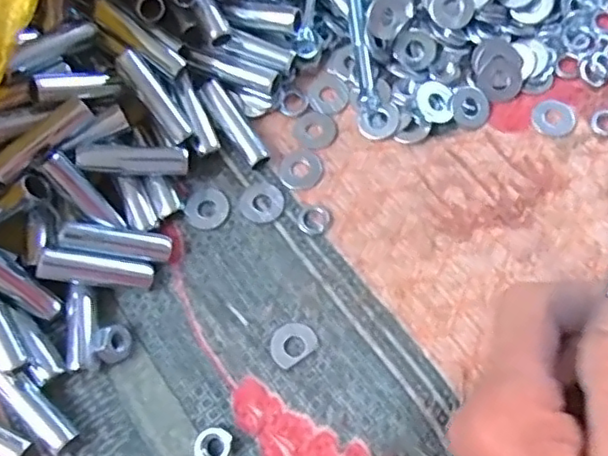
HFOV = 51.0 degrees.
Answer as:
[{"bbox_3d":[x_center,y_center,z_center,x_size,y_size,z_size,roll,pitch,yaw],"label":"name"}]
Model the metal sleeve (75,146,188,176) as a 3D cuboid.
[{"bbox_3d":[-0.069,-0.027,0.257,0.044,0.006,0.010,1,74,-17],"label":"metal sleeve"}]

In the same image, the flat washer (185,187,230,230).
[{"bbox_3d":[-0.041,-0.009,0.271,0.018,0.004,0.019,-1,71,2],"label":"flat washer"}]

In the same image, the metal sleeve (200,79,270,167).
[{"bbox_3d":[-0.030,-0.044,0.277,0.010,0.012,0.043,-32,73,-9],"label":"metal sleeve"}]

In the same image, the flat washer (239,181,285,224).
[{"bbox_3d":[-0.018,-0.011,0.270,0.019,0.004,0.018,-1,71,2],"label":"flat washer"}]

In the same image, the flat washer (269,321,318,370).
[{"bbox_3d":[-0.005,0.045,0.248,0.018,0.004,0.015,-33,67,-11],"label":"flat washer"}]

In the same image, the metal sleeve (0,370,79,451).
[{"bbox_3d":[-0.100,0.065,0.234,0.040,0.010,0.009,41,77,14],"label":"metal sleeve"}]

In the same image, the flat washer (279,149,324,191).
[{"bbox_3d":[-0.001,-0.025,0.276,0.018,0.004,0.019,1,72,-3],"label":"flat washer"}]

